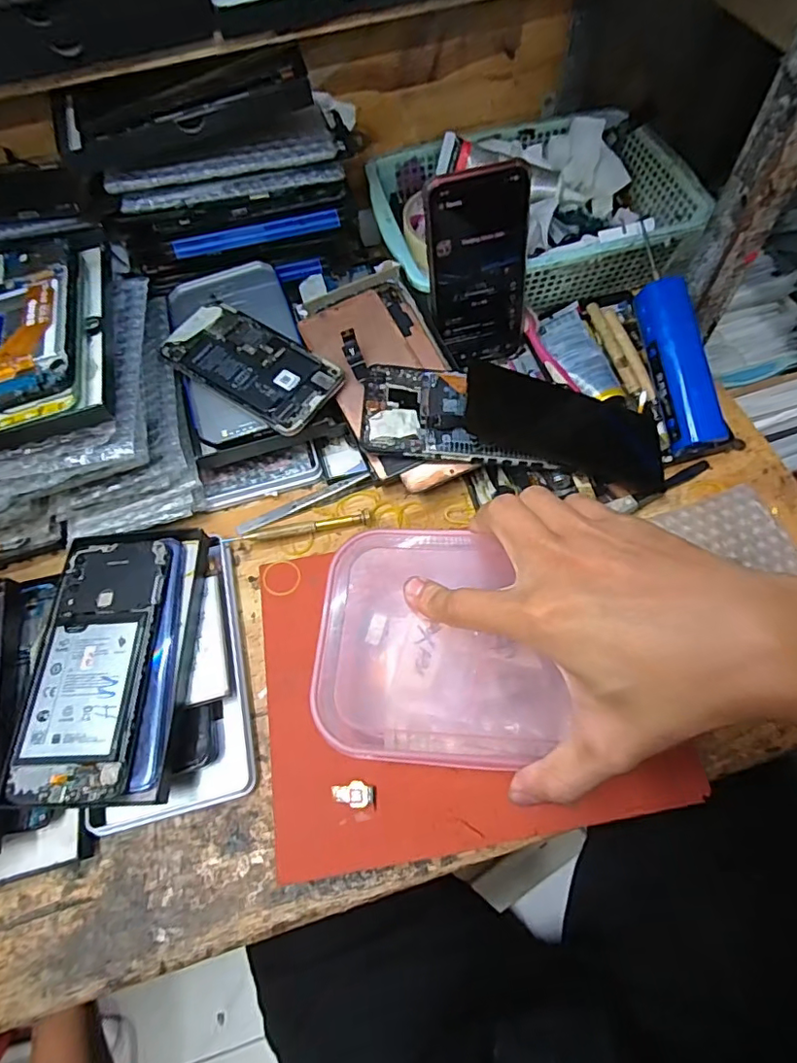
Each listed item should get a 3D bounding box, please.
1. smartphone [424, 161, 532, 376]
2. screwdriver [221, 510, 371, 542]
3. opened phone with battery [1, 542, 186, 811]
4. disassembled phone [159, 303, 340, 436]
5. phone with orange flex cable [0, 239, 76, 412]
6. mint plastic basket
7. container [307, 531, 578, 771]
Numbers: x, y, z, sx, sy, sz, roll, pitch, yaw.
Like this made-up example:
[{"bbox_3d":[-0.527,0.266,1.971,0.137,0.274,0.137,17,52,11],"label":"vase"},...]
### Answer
[{"bbox_3d":[0.064,-0.198,0.427,0.075,0.150,0.005,-15,50,0],"label":"smartphone"},{"bbox_3d":[-0.075,-0.002,0.413,0.107,0.014,0.011,-10,63,-1],"label":"screwdriver"},{"bbox_3d":[-0.184,0.080,0.343,0.082,0.012,0.158,-2,62,-1],"label":"opened phone with battery"},{"bbox_3d":[-0.114,-0.130,0.422,0.138,0.015,0.067,32,69,18],"label":"disassembled phone"},{"bbox_3d":[-0.251,-0.141,0.358,0.072,0.010,0.162,-16,63,-4],"label":"phone with orange flex cable"},{"bbox_3d":[0.112,-0.285,0.490,0.259,0.058,0.189,-11,63,-2],"label":"mint plastic basket"},{"bbox_3d":[0.027,0.069,0.327,0.136,0.066,0.126,2,63,5],"label":"container"}]

